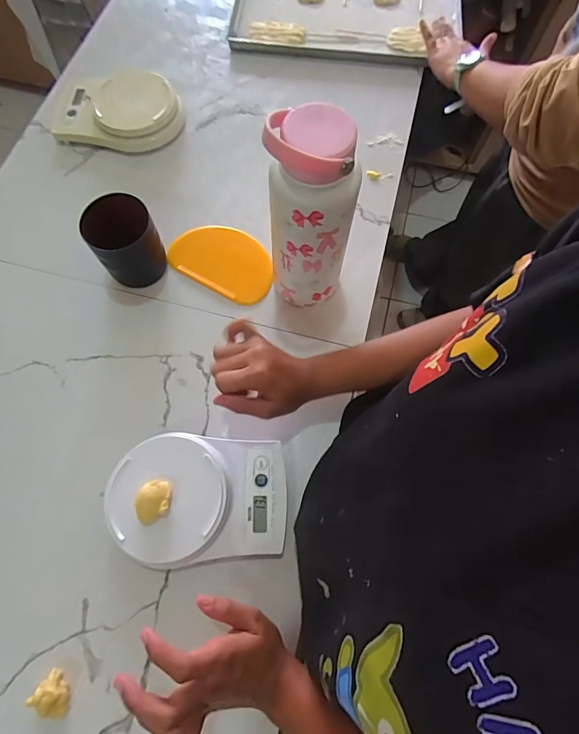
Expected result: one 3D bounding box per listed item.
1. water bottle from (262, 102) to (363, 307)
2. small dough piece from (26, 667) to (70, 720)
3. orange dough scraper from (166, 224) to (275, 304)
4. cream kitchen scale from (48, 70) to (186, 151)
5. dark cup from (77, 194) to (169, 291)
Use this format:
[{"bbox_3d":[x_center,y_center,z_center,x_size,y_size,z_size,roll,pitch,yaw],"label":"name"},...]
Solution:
[{"bbox_3d":[0.025,-0.154,0.451,0.082,0.238,0.071,17,71,5],"label":"water bottle"},{"bbox_3d":[-0.226,0.316,0.391,0.037,0.027,0.023,42,75,13],"label":"small dough piece"},{"bbox_3d":[-0.089,-0.153,0.574,0.148,0.006,0.101,28,72,9],"label":"orange dough scraper"},{"bbox_3d":[-0.268,-0.402,0.629,0.205,0.054,0.125,7,70,2],"label":"cream kitchen scale"},{"bbox_3d":[-0.205,-0.155,0.521,0.078,0.096,0.076,0,70,-1],"label":"dark cup"}]

